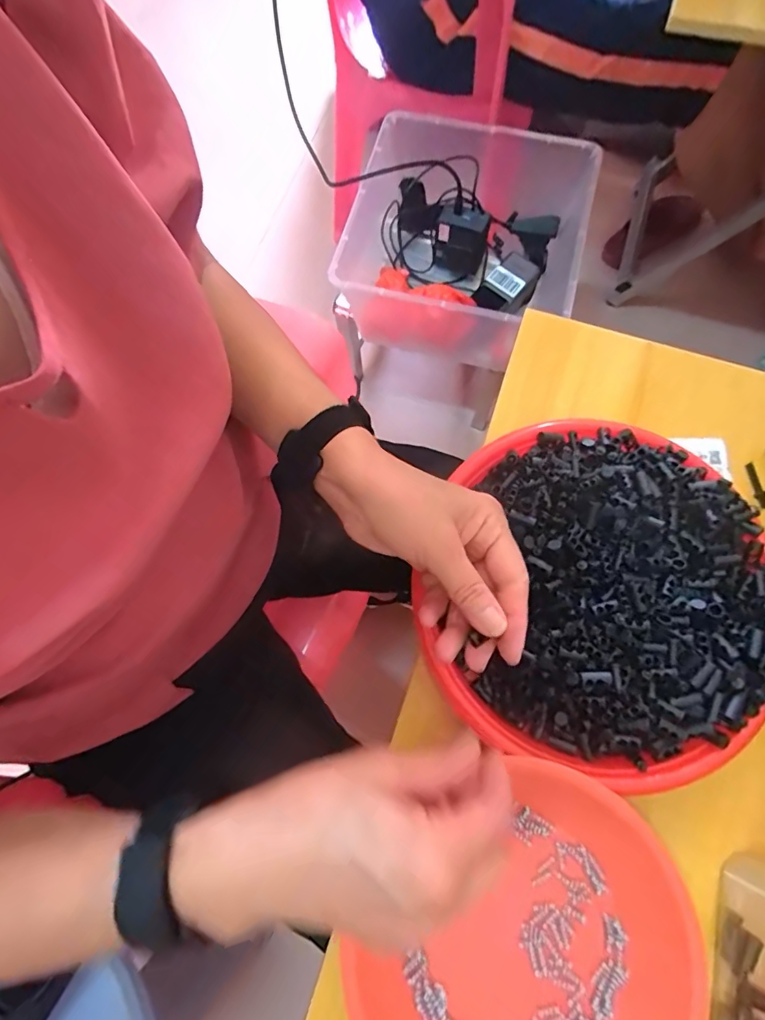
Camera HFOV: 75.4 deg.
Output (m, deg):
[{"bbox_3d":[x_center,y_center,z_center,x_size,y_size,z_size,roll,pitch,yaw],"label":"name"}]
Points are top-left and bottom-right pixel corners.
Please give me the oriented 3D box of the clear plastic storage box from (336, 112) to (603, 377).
[{"bbox_3d":[0.114,-0.362,0.708,0.313,0.152,0.299,13,74,6],"label":"clear plastic storage box"}]

